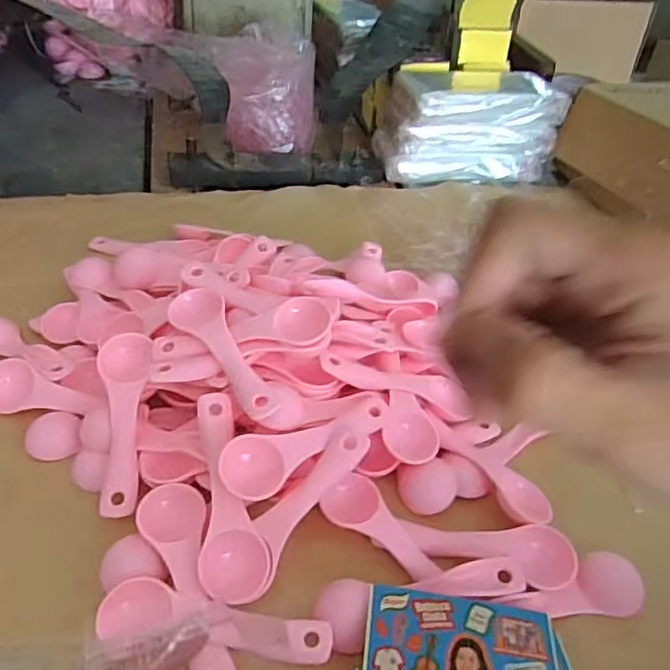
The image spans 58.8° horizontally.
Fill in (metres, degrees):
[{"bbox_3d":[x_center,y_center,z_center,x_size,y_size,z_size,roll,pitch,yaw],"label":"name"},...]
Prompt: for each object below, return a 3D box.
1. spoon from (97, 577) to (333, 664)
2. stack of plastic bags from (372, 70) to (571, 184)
[{"bbox_3d":[-0.058,0.142,0.296,0.113,0.017,0.027,5,40,0],"label":"spoon"},{"bbox_3d":[0.160,-0.253,0.715,0.212,0.098,0.109,-5,41,-11],"label":"stack of plastic bags"}]

